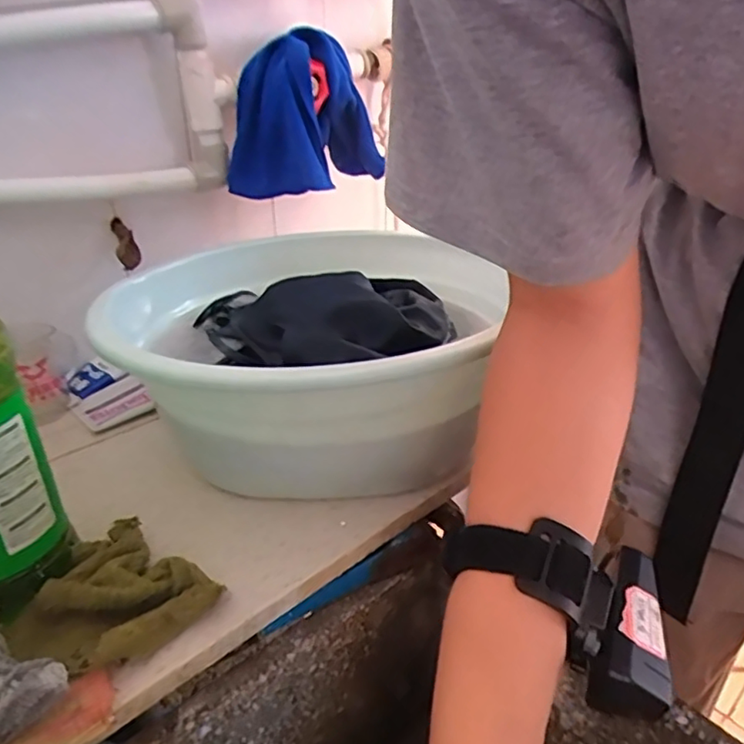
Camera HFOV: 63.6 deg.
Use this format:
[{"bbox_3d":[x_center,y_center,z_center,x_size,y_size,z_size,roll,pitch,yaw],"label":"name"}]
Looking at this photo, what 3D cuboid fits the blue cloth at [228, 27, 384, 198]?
[{"bbox_3d":[-0.070,-0.284,0.661,0.104,0.148,0.168,20,33,35],"label":"blue cloth"}]

